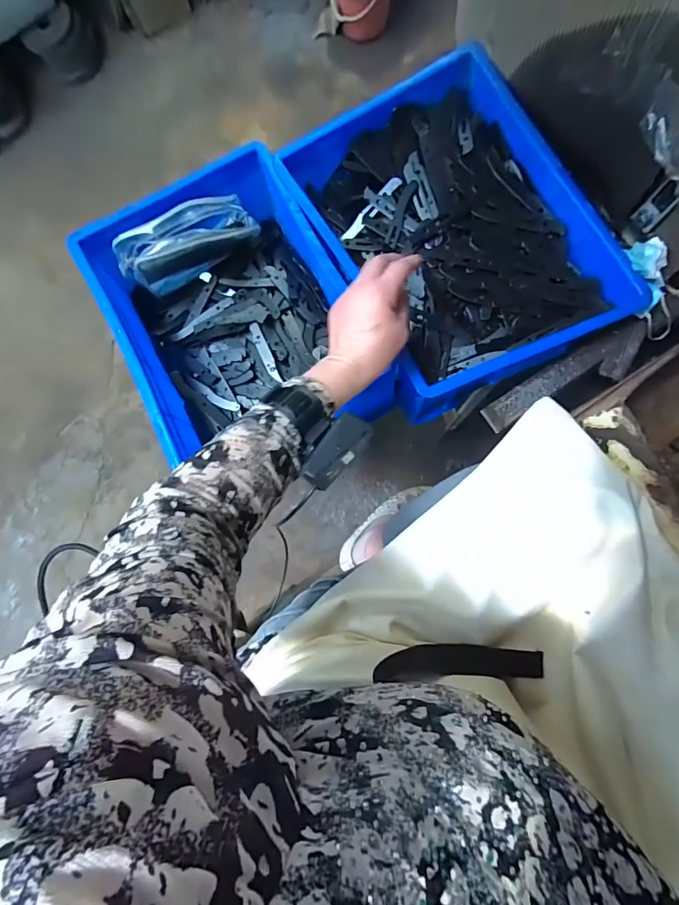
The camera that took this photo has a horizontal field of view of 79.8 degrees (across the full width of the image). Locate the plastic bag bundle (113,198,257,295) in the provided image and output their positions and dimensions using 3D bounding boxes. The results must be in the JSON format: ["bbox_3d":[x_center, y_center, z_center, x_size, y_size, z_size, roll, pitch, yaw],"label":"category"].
[{"bbox_3d":[-0.216,-0.301,0.587,0.197,0.091,0.049,-28,82,1],"label":"plastic bag bundle"}]

